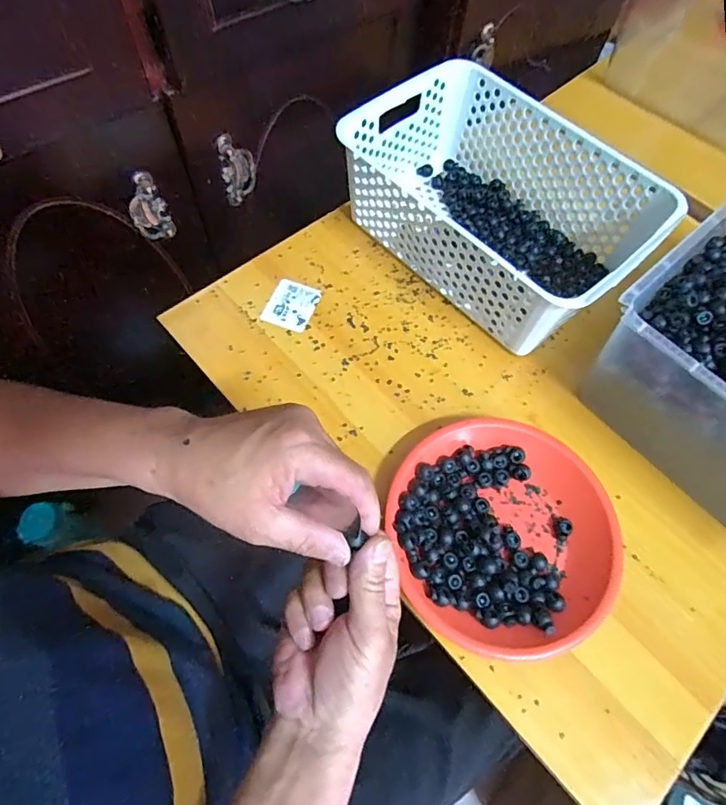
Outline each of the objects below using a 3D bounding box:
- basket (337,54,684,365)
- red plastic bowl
[{"bbox_3d":[0.141,-0.211,0.526,0.303,0.116,0.208,42,69,16],"label":"basket"},{"bbox_3d":[0.119,0.110,0.416,0.185,0.029,0.190,2,64,-3],"label":"red plastic bowl"}]

